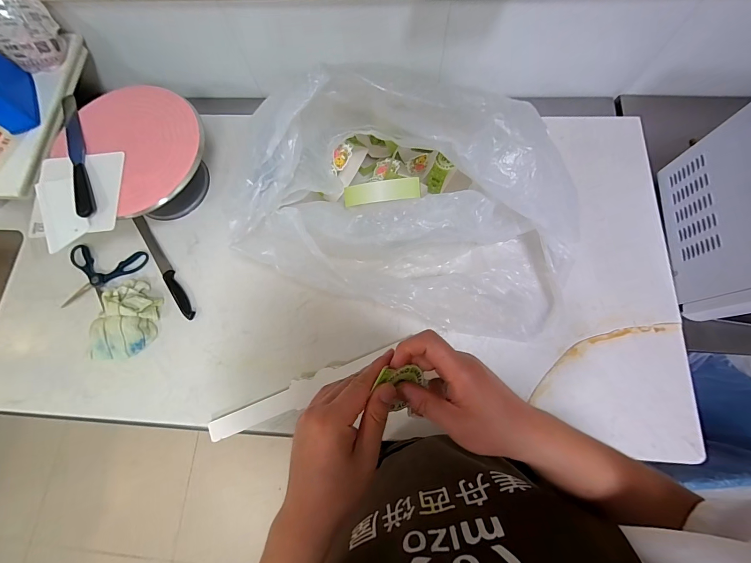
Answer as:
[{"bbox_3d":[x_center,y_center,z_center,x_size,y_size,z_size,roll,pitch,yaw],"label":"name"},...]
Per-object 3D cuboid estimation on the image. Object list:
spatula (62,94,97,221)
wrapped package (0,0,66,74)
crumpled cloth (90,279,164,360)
[{"bbox_3d":[-0.583,-0.254,0.627,0.033,0.013,0.308,-23,76,-7],"label":"spatula"},{"bbox_3d":[-0.683,-0.485,0.615,0.082,0.113,0.123,41,80,13],"label":"wrapped package"},{"bbox_3d":[-0.511,0.075,0.665,0.120,0.043,0.163,0,74,0],"label":"crumpled cloth"}]

